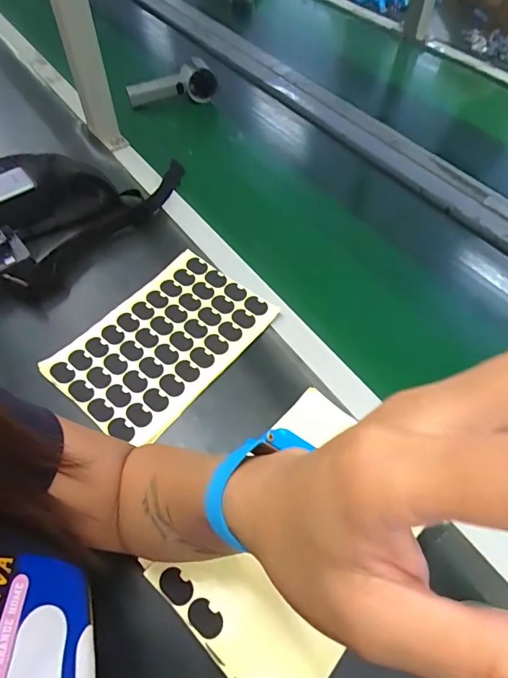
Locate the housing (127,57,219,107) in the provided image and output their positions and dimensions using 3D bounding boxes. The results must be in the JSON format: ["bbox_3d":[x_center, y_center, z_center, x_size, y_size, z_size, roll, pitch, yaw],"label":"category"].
[{"bbox_3d":[-0.145,-0.465,0.774,0.162,0.051,0.069,0,53,17],"label":"housing"}]

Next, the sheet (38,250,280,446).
[{"bbox_3d":[-0.100,0.001,0.467,0.151,0.008,0.219,36,66,22],"label":"sheet"}]

